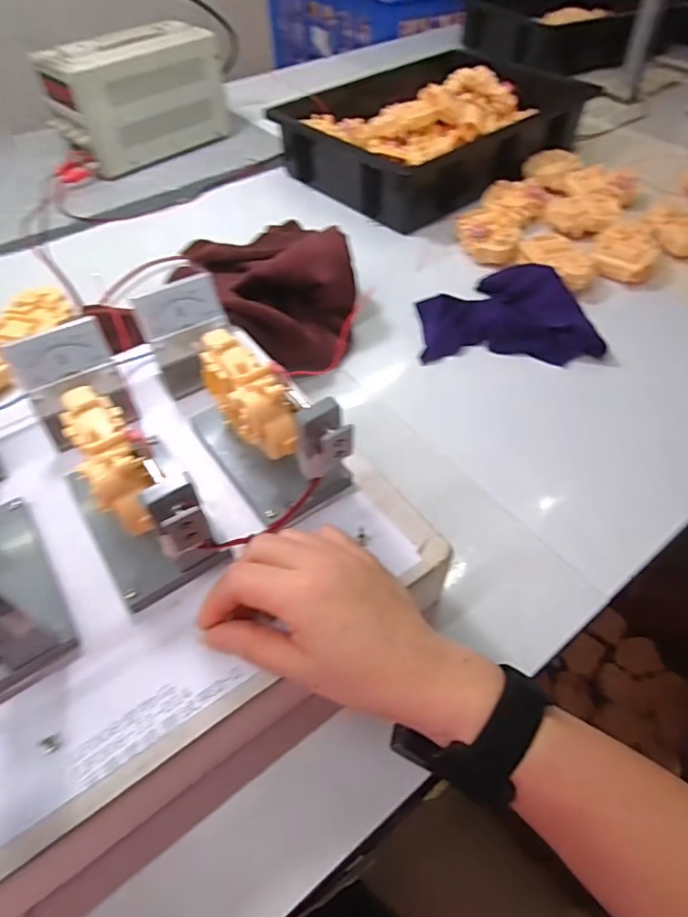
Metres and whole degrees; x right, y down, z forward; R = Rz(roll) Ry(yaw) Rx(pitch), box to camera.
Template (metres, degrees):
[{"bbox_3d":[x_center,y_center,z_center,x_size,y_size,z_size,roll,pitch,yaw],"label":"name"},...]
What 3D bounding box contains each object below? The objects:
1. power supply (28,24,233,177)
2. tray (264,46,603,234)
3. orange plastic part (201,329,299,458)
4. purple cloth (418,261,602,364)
[{"bbox_3d":[-0.330,-0.576,0.838,0.125,0.165,0.257,31,58,23],"label":"power supply"},{"bbox_3d":[0.134,-0.532,0.821,0.428,0.079,0.324,-38,60,-26],"label":"tray"},{"bbox_3d":[-0.065,-0.045,0.331,0.039,0.032,0.099,-29,68,-19],"label":"orange plastic part"},{"bbox_3d":[0.177,-0.163,0.571,0.182,0.035,0.132,-1,51,-1],"label":"purple cloth"}]

